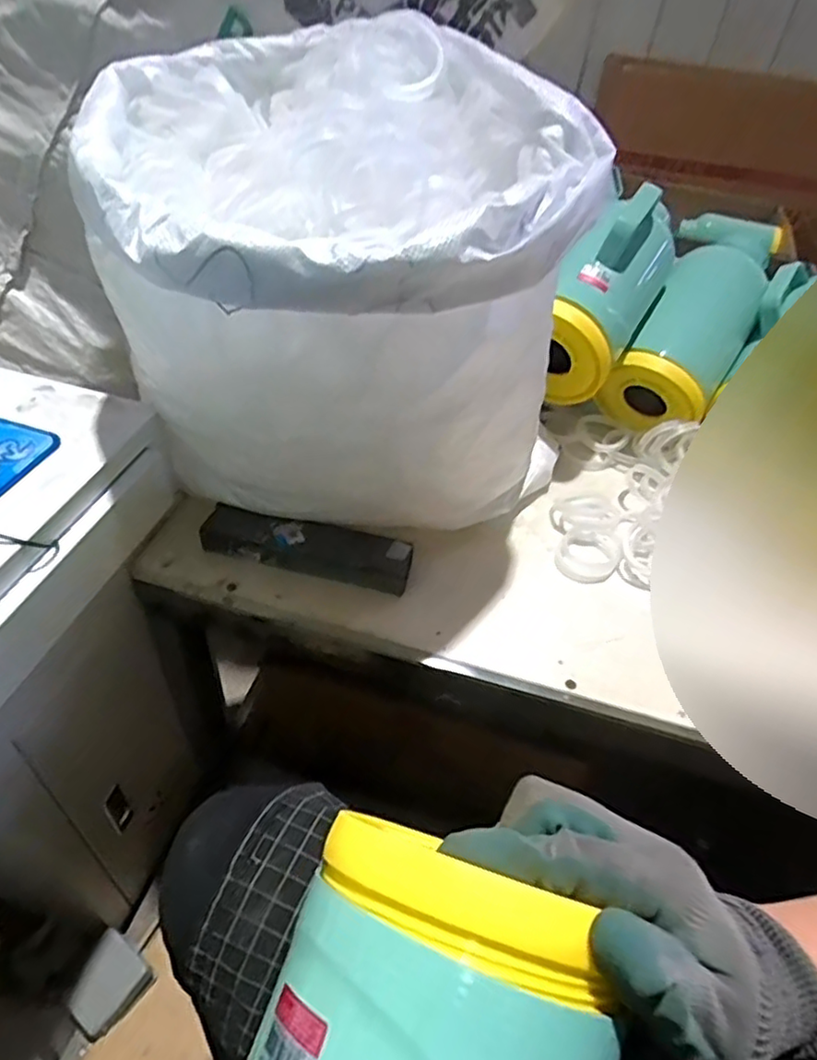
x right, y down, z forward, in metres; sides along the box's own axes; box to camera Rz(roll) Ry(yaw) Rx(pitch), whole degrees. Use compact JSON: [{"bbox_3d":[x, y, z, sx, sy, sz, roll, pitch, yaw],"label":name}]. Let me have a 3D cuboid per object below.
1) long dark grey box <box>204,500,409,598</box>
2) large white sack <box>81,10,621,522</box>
[{"bbox_3d":[-0.096,0.014,0.628,0.195,0.036,0.045,11,45,4],"label":"long dark grey box"},{"bbox_3d":[-0.060,-0.200,0.573,0.362,0.353,0.362,-18,50,-23],"label":"large white sack"}]

